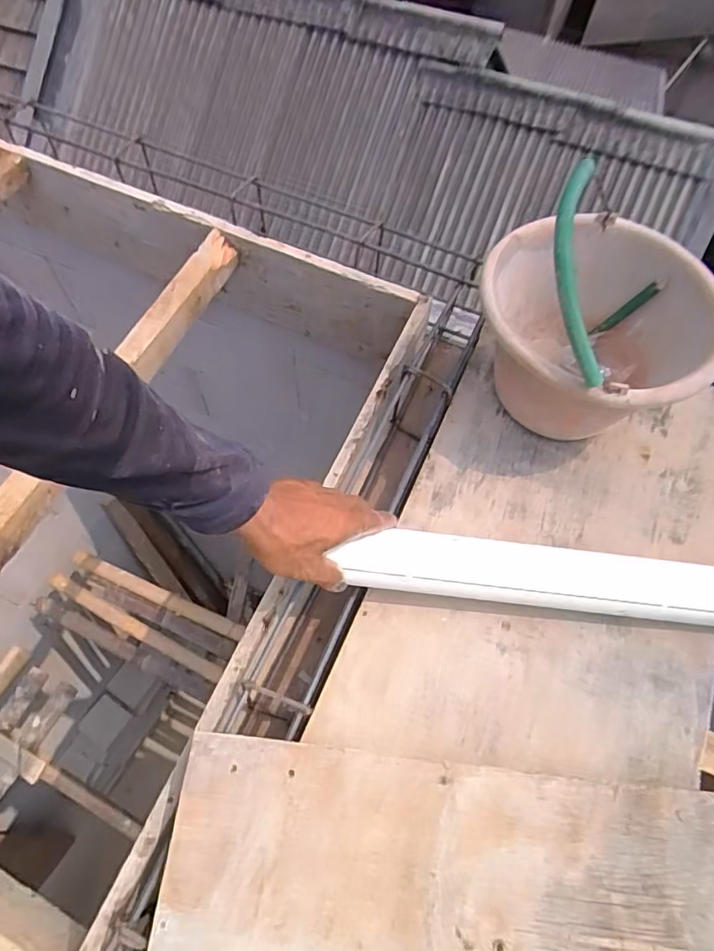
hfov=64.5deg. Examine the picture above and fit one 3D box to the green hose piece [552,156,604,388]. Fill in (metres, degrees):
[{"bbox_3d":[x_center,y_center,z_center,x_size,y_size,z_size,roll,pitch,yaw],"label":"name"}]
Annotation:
[{"bbox_3d":[0.195,-0.171,0.502,0.030,0.023,0.186,-15,106,-9],"label":"green hose piece"}]

